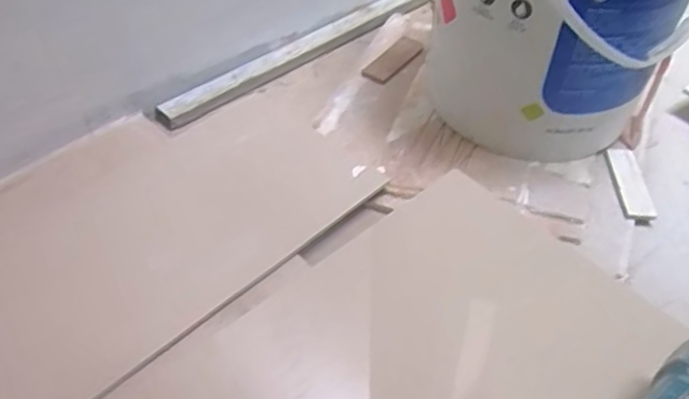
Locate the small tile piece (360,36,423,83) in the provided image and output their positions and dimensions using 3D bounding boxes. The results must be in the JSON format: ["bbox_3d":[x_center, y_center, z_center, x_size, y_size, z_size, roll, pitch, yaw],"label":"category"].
[{"bbox_3d":[0.070,-0.193,0.899,0.043,0.007,0.109,30,53,25],"label":"small tile piece"}]

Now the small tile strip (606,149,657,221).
[{"bbox_3d":[0.322,-0.020,0.729,0.038,0.005,0.106,2,46,1],"label":"small tile strip"}]

